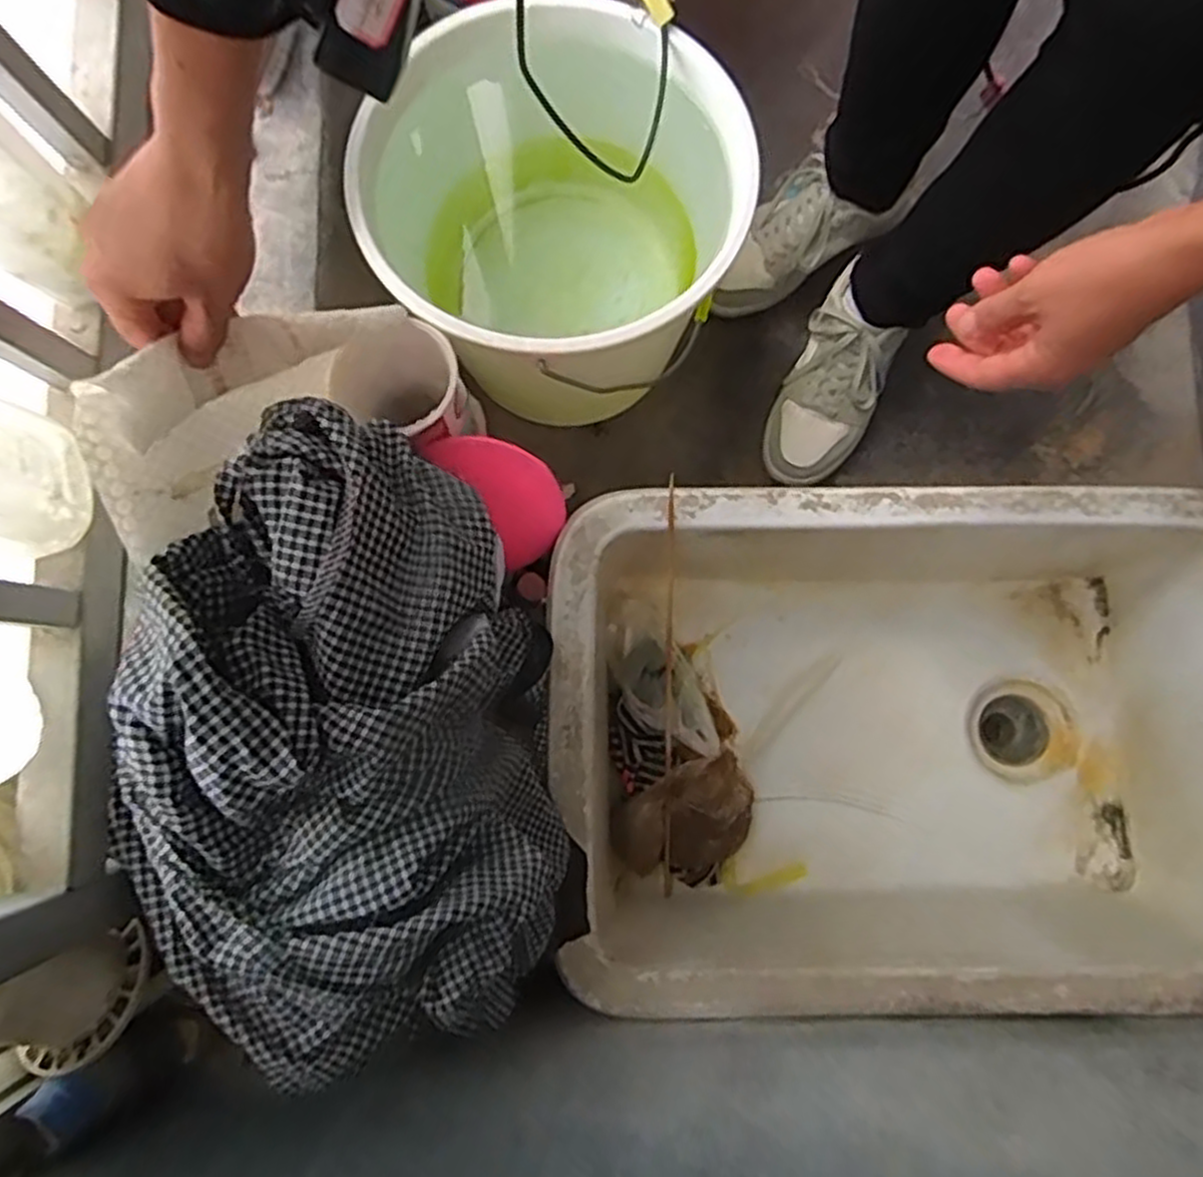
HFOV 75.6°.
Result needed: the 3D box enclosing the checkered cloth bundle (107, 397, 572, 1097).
[{"bbox_3d":[-0.139,0.091,0.457,0.247,0.233,0.333,-31,83,-3],"label":"checkered cloth bundle"}]

